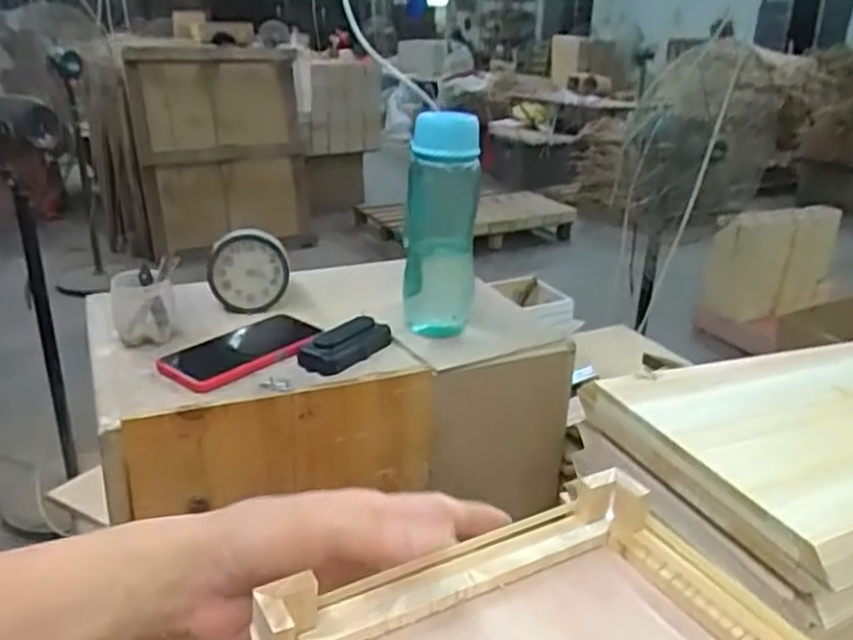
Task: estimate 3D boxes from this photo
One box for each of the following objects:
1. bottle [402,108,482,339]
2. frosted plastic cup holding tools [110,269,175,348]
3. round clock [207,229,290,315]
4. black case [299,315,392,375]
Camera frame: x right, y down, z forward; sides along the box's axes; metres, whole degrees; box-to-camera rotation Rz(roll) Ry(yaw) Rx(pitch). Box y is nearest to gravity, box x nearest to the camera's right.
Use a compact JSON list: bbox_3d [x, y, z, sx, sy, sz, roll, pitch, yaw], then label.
[{"bbox_3d":[0.015,-0.104,0.788,0.079,0.246,0.063,0,23,-3],"label":"bottle"},{"bbox_3d":[-0.302,-0.015,0.756,0.062,0.068,0.051,-8,24,-21],"label":"frosted plastic cup holding tools"},{"bbox_3d":[-0.209,-0.056,0.834,0.089,0.093,0.035,-8,24,-19],"label":"round clock"},{"bbox_3d":[-0.079,0.024,0.737,0.105,0.029,0.044,-19,30,-40],"label":"black case"}]

